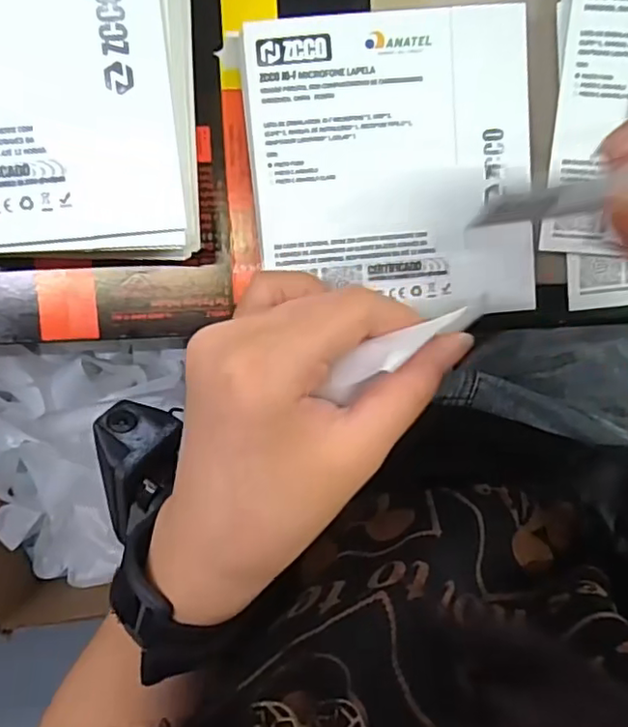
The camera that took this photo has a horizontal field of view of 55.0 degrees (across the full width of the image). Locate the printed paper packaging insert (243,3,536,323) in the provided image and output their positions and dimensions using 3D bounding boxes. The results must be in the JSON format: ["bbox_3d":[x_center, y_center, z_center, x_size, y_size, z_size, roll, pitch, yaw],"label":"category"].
[{"bbox_3d":[0.032,-0.079,0.246,0.110,0.012,0.116,-5,98,-1],"label":"printed paper packaging insert"}]

